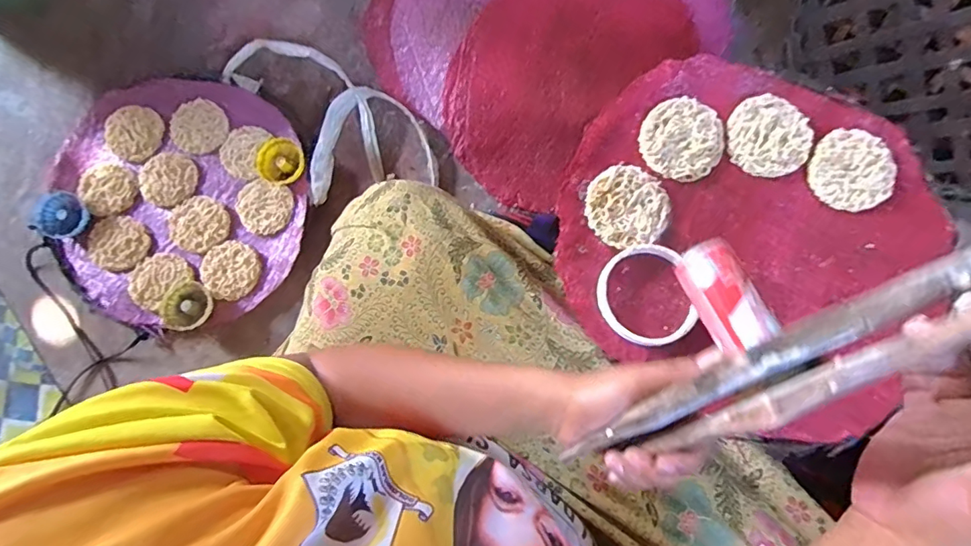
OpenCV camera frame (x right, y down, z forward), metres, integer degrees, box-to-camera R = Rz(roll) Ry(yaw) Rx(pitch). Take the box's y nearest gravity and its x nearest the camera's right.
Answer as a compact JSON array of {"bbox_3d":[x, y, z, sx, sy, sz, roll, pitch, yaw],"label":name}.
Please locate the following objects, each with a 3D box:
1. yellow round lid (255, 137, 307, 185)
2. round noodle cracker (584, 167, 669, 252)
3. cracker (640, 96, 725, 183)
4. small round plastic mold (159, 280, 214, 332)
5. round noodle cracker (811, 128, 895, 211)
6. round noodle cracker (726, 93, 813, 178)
[{"bbox_3d":[-0.273,-0.149,0.690,0.066,0.017,0.061,0,78,1],"label":"yellow round lid"},{"bbox_3d":[0.128,-0.062,0.468,0.074,0.007,0.072,0,78,1],"label":"round noodle cracker"},{"bbox_3d":[0.184,-0.124,0.483,0.075,0.011,0.076,0,78,1],"label":"cracker"},{"bbox_3d":[-0.381,0.043,0.657,0.058,0.013,0.064,34,81,7],"label":"small round plastic mold"},{"bbox_3d":[0.334,-0.094,0.472,0.070,0.010,0.074,0,78,1],"label":"round noodle cracker"},{"bbox_3d":[0.264,-0.128,0.481,0.071,0.011,0.075,0,78,1],"label":"round noodle cracker"}]

